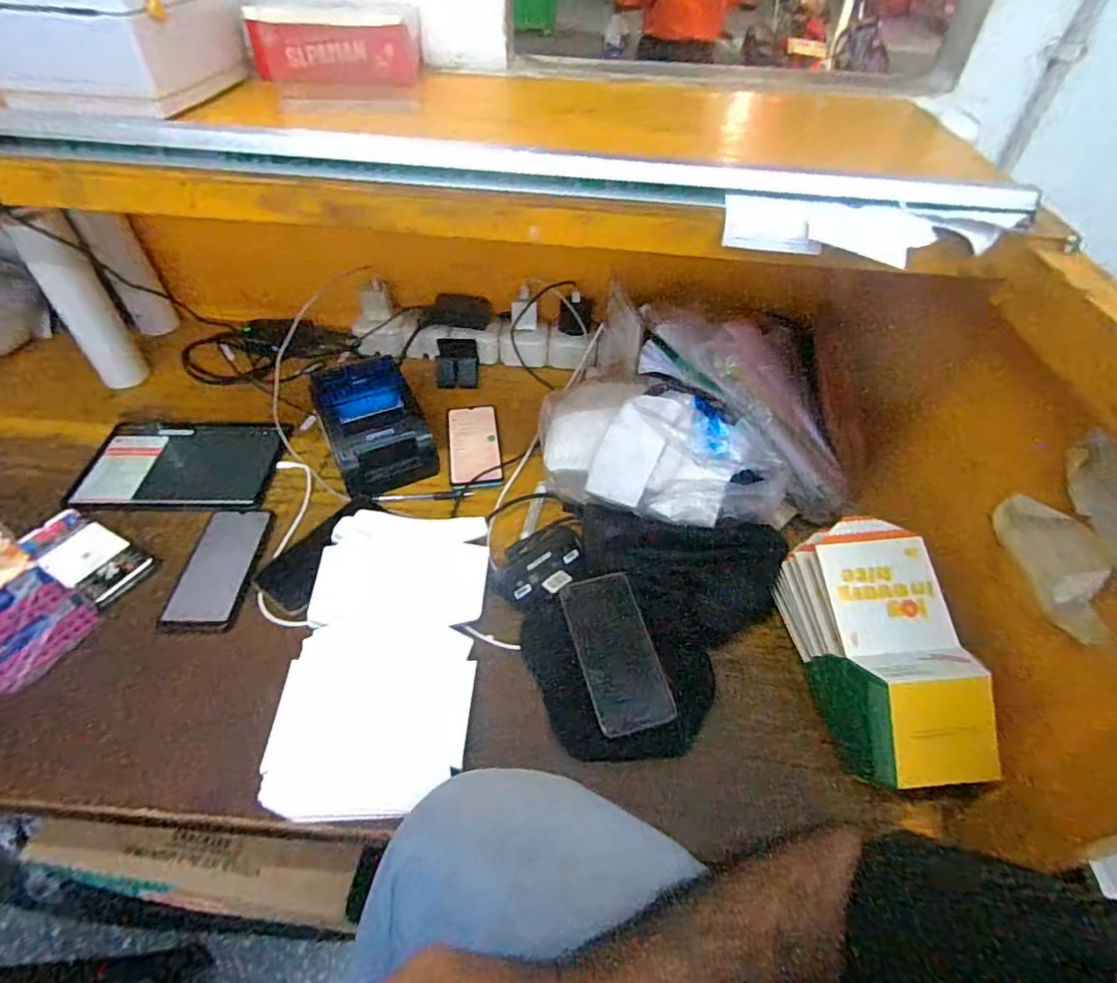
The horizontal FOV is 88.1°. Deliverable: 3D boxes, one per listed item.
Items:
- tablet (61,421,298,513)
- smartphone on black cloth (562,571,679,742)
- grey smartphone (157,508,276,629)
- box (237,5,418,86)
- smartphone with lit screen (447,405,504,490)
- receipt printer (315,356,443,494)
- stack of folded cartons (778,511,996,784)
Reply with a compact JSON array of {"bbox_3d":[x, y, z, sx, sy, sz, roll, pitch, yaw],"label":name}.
[{"bbox_3d":[-0.513,-0.041,0.794,0.250,0.008,0.169,1,47,-2],"label":"tablet"},{"bbox_3d":[0.060,0.166,0.604,0.078,0.007,0.158,-13,66,-14],"label":"smartphone on black cloth"},{"bbox_3d":[-0.398,0.088,0.684,0.080,0.012,0.164,2,47,-1],"label":"grey smartphone"},{"bbox_3d":[-0.256,-0.525,0.677,0.179,0.066,0.101,1,47,-2],"label":"box"},{"bbox_3d":[-0.122,-0.071,0.836,0.075,0.006,0.166,-5,48,-8],"label":"smartphone with lit screen"},{"bbox_3d":[-0.244,-0.084,0.774,0.126,0.105,0.131,-22,52,-22],"label":"receipt printer"},{"bbox_3d":[0.304,0.151,0.554,0.118,0.114,0.237,0,47,-3],"label":"stack of folded cartons"}]

